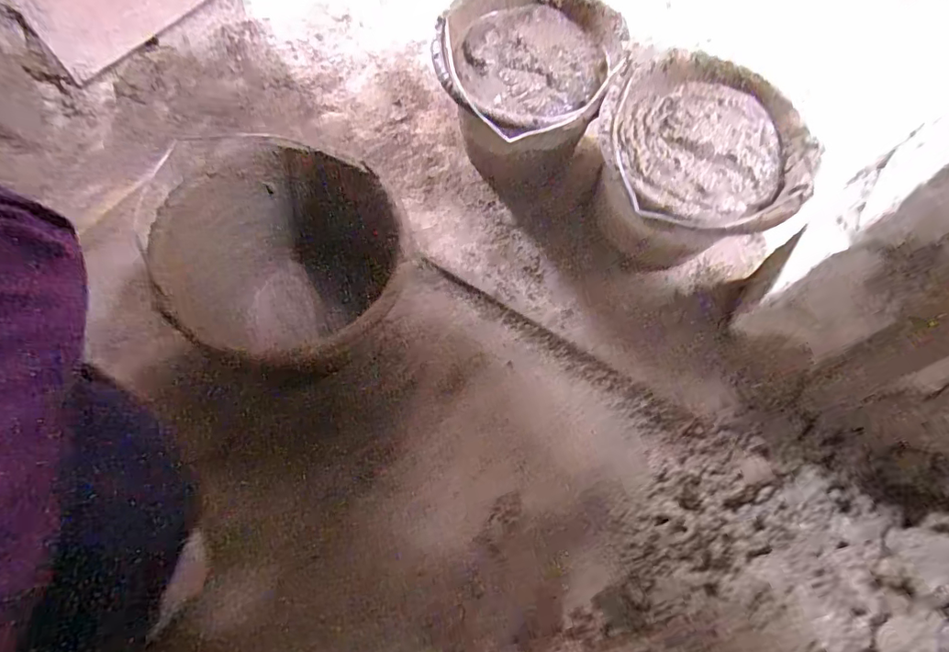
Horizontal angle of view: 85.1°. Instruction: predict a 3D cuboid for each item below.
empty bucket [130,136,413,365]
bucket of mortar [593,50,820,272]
[{"bbox_3d":[-0.219,-0.069,0.590,0.210,0.197,0.223,1,66,-3],"label":"empty bucket"},{"bbox_3d":[0.253,-0.176,0.619,0.217,0.168,0.232,1,66,-3],"label":"bucket of mortar"}]

